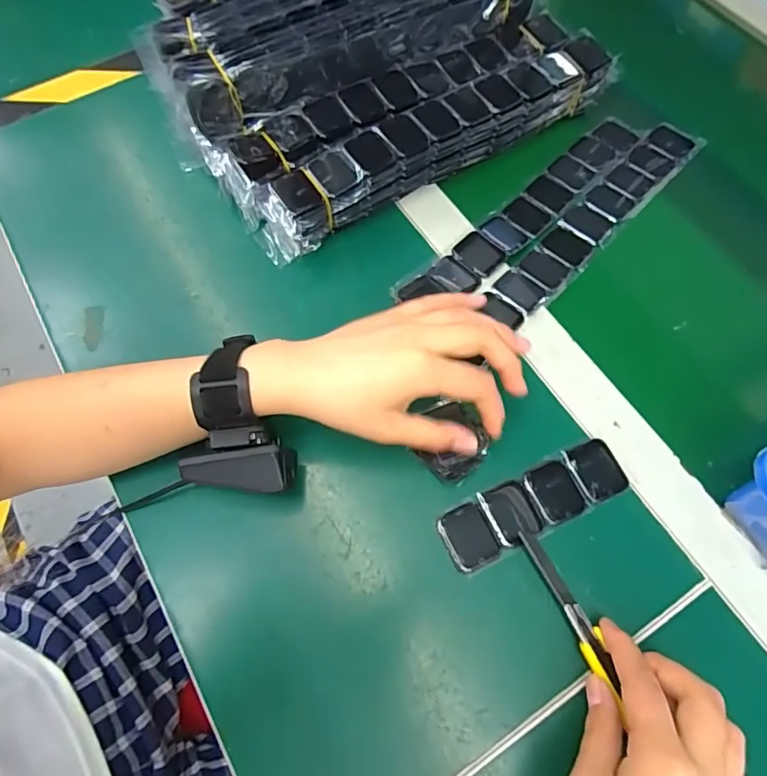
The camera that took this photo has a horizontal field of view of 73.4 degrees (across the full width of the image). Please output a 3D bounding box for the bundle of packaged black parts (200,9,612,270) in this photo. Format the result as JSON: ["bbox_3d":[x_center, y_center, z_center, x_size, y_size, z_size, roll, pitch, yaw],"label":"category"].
[{"bbox_3d":[0.033,-0.232,0.454,0.354,0.060,0.099,-32,69,-12],"label":"bundle of packaged black parts"}]

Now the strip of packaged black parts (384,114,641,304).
[{"bbox_3d":[0.125,-0.154,0.443,0.286,0.012,0.043,-42,72,-15],"label":"strip of packaged black parts"}]

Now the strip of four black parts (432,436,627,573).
[{"bbox_3d":[0.101,0.078,0.345,0.130,0.006,0.041,-24,68,-9],"label":"strip of four black parts"}]

